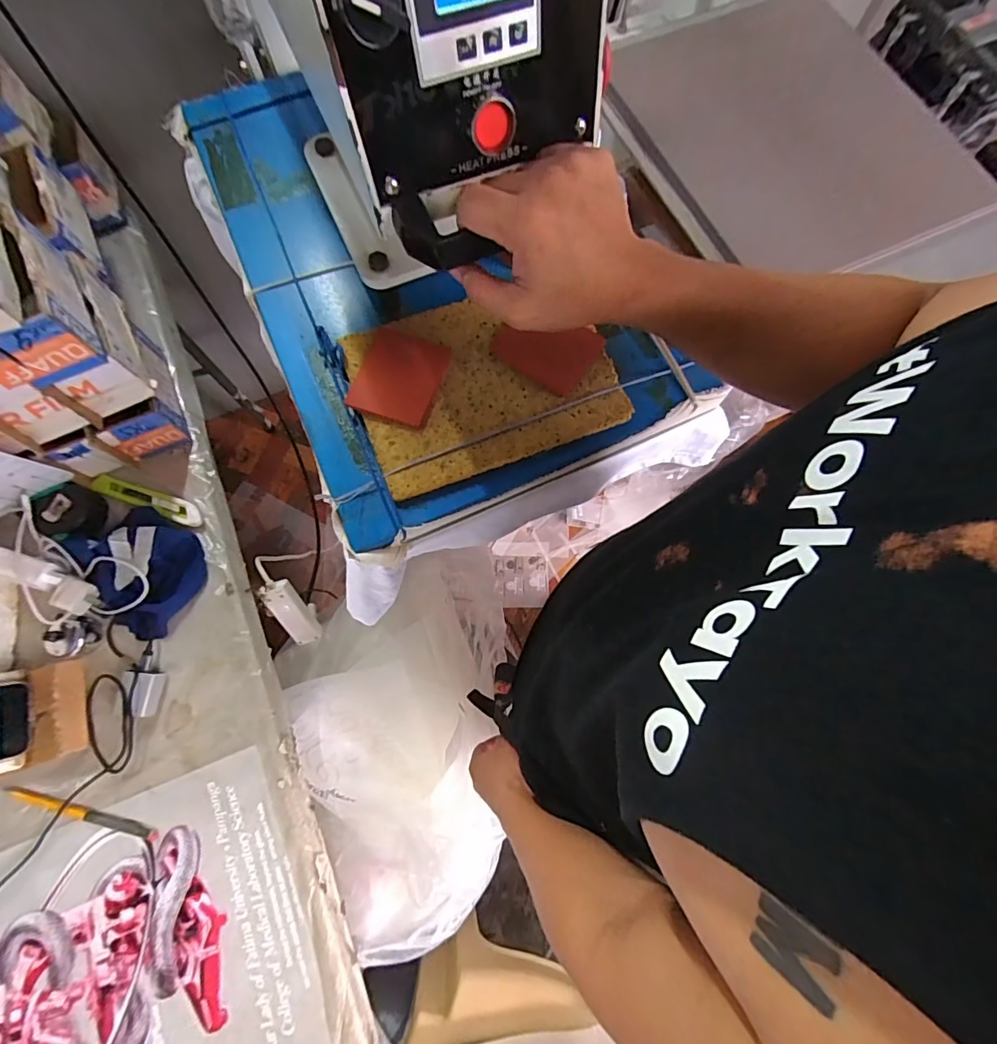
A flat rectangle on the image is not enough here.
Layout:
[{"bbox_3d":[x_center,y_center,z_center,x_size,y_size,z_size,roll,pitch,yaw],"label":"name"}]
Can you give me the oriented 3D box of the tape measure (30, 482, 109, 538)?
[{"bbox_3d":[-0.537,-0.014,0.592,0.067,0.041,0.071,18,75,4],"label":"tape measure"}]

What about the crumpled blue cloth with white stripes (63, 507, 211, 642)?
[{"bbox_3d":[-0.444,0.053,0.572,0.143,0.048,0.129,30,76,7],"label":"crumpled blue cloth with white stripes"}]

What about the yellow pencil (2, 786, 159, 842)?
[{"bbox_3d":[-0.465,0.324,0.524,0.178,0.004,0.014,15,74,3],"label":"yellow pencil"}]

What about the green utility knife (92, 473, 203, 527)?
[{"bbox_3d":[-0.459,-0.032,0.614,0.158,0.014,0.030,20,75,5],"label":"green utility knife"}]

